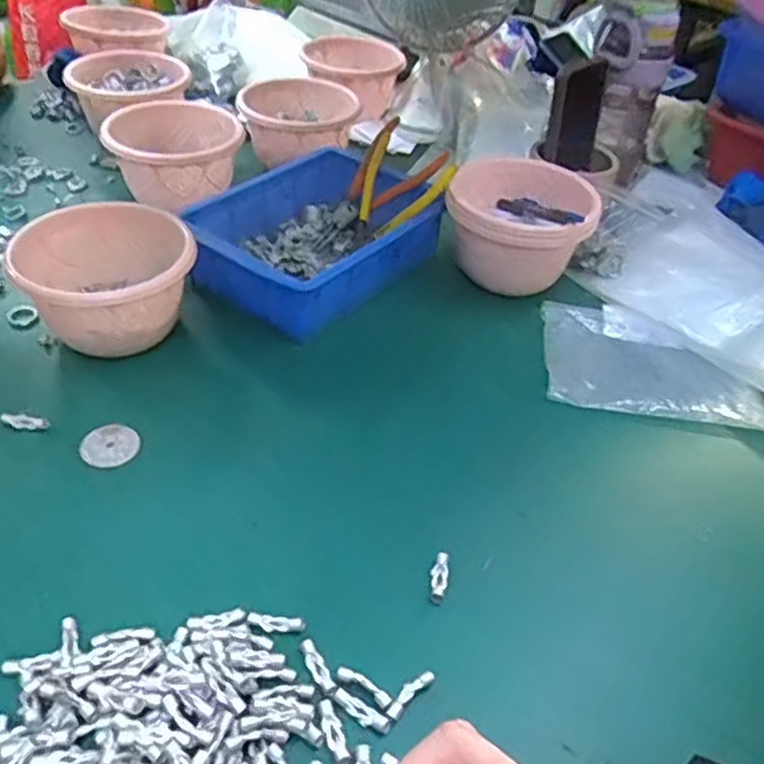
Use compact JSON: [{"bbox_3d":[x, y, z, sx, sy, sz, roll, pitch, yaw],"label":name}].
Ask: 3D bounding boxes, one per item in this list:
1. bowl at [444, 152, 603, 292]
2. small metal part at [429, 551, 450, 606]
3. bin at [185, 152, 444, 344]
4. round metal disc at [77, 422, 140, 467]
[{"bbox_3d":[0.148,-0.165,0.732,0.134,0.089,0.145,4,41,-3],"label":"bowl"},{"bbox_3d":[0.039,0.133,0.472,0.012,0.011,0.036,8,41,2],"label":"small metal part"},{"bbox_3d":[-0.066,-0.150,0.725,0.182,0.072,0.251,29,46,24],"label":"bin"},{"bbox_3d":[-0.210,0.049,0.541,0.038,0.005,0.043,26,45,21],"label":"round metal disc"}]

